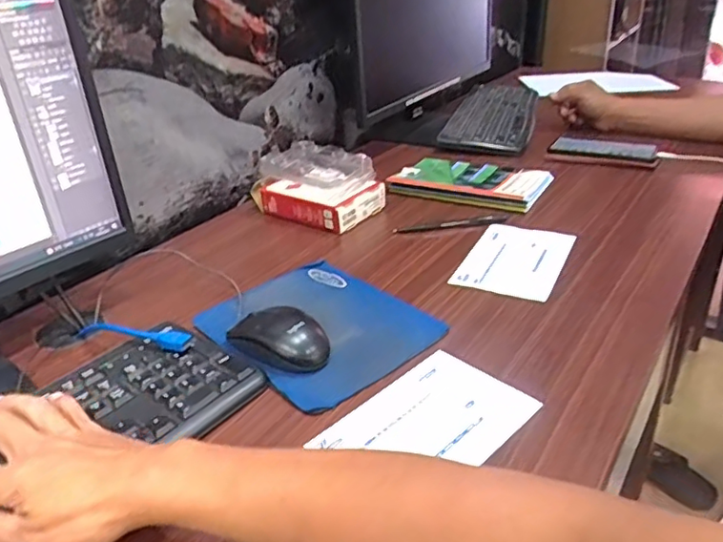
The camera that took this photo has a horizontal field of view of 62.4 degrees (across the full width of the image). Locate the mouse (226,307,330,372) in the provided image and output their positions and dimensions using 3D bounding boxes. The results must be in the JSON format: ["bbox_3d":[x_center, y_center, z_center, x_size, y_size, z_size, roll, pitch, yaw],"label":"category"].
[{"bbox_3d":[-0.074,0.058,0.550,0.090,0.033,0.059,14,34,28],"label":"mouse"}]

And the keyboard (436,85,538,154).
[{"bbox_3d":[0.258,-0.311,1.175,0.155,0.024,0.468,5,31,15],"label":"keyboard"}]

